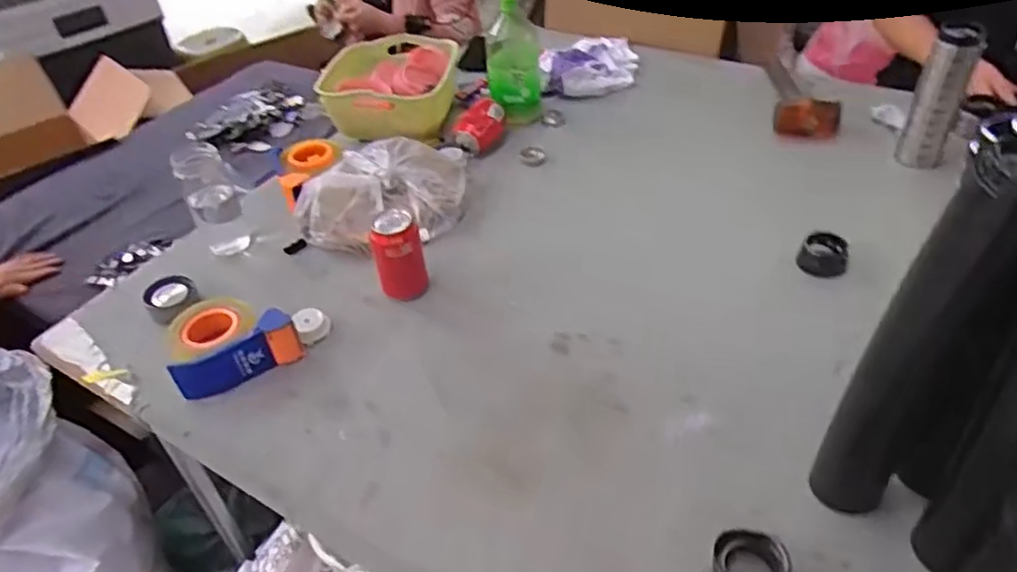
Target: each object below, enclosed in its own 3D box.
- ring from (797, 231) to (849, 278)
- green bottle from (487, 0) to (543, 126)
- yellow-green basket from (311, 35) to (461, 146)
[{"bbox_3d":[0.419,-0.041,0.917,0.059,0.039,0.059,-3,41,3],"label":"ring"},{"bbox_3d":[0.009,-0.391,1.187,0.087,0.196,0.084,-3,41,3],"label":"green bottle"},{"bbox_3d":[-0.203,-0.343,1.200,0.212,0.102,0.206,0,42,7],"label":"yellow-green basket"}]

